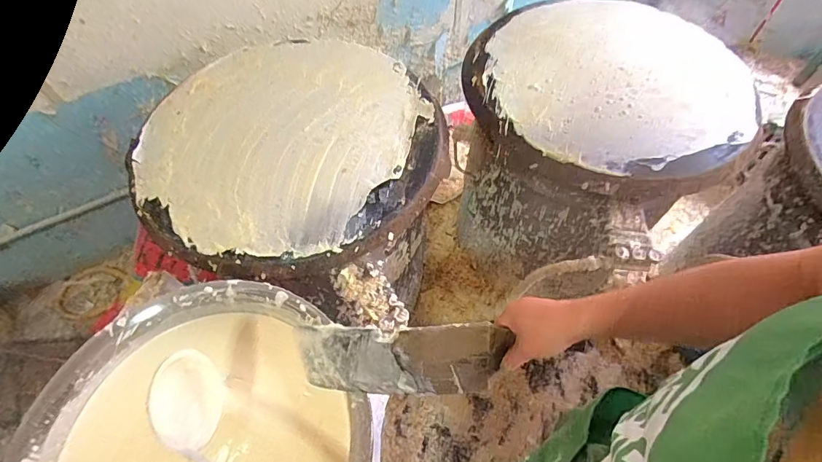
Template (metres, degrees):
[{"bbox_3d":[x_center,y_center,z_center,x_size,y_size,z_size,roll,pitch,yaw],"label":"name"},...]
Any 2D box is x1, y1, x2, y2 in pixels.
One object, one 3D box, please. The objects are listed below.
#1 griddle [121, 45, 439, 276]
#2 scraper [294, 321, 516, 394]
[{"bbox_3d":[-0.246,-0.182,0.862,0.584,0.067,0.590,0,58,0],"label":"griddle"},{"bbox_3d":[-0.014,0.163,0.543,0.259,0.120,0.018,1,29,6],"label":"scraper"}]

